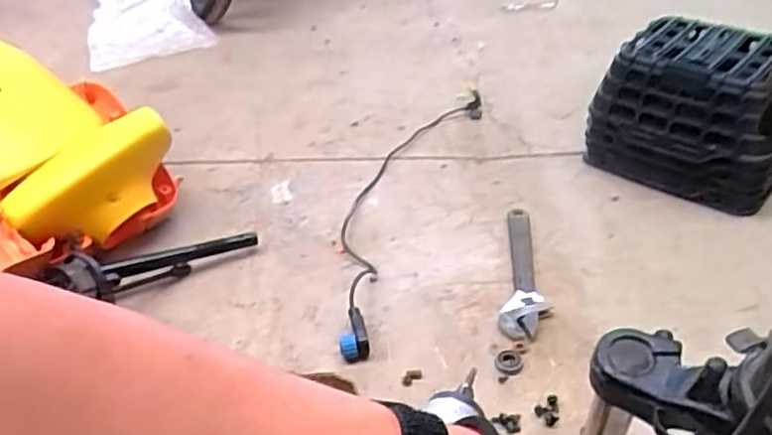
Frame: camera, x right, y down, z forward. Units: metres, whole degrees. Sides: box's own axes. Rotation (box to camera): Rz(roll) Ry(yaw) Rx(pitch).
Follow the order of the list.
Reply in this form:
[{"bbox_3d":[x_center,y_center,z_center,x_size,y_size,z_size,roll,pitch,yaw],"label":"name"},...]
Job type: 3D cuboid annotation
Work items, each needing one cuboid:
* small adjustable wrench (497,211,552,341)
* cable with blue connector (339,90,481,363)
[{"bbox_3d":[0.208,0.076,0.986,0.062,0.015,0.290,4,36,11],"label":"small adjustable wrench"},{"bbox_3d":[0.033,-0.057,1.182,0.151,0.027,0.737,8,37,16],"label":"cable with blue connector"}]

